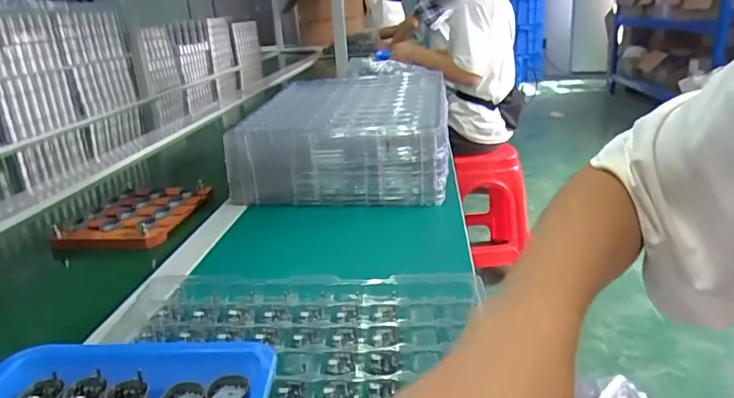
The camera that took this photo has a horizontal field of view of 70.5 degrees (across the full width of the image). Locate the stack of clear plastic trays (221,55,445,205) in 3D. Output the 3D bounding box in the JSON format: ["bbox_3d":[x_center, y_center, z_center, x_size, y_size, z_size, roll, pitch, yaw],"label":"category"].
[{"bbox_3d":[-0.023,-0.110,0.852,0.293,0.118,0.372,-2,20,8],"label":"stack of clear plastic trays"}]

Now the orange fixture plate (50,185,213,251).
[{"bbox_3d":[-0.313,0.023,0.715,0.132,0.024,0.179,-1,20,11],"label":"orange fixture plate"}]

